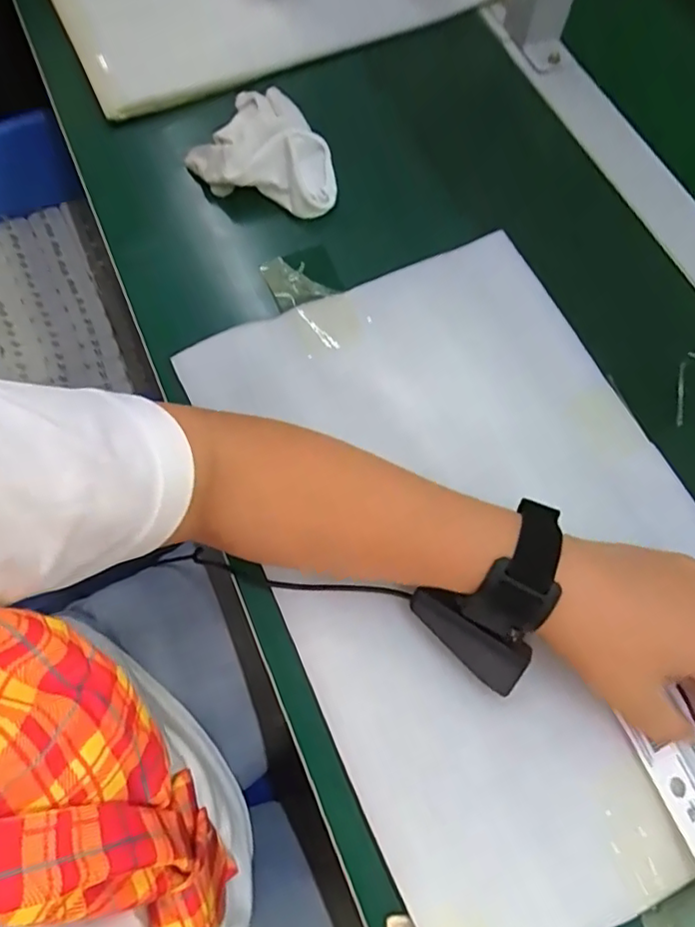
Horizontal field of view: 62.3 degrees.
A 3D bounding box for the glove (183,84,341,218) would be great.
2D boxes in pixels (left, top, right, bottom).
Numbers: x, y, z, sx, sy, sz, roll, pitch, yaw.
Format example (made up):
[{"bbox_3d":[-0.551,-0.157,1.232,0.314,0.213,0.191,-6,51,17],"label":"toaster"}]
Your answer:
[{"bbox_3d":[-0.063,-0.265,0.474,0.121,0.041,0.113,12,69,3],"label":"glove"}]

